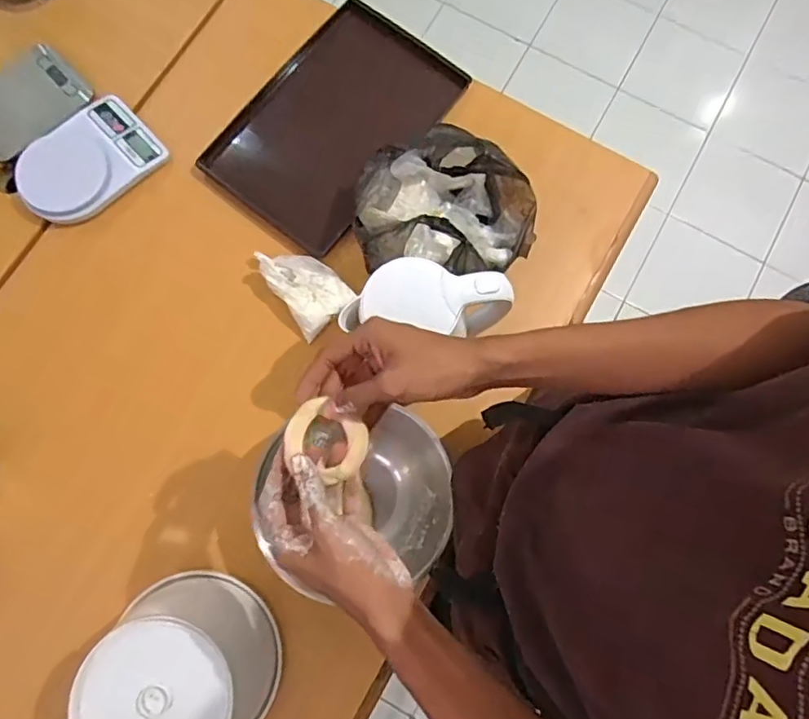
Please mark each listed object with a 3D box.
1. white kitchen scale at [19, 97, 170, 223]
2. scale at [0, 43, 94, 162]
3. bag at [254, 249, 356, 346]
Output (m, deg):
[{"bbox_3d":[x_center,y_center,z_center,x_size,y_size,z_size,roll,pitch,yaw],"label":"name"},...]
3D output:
[{"bbox_3d":[-0.463,-0.289,0.832,0.197,0.025,0.137,-43,83,-9],"label":"white kitchen scale"},{"bbox_3d":[-0.567,-0.383,0.853,0.144,0.015,0.173,40,81,6],"label":"scale"},{"bbox_3d":[-0.142,-0.106,0.799,0.086,0.037,0.127,-42,83,-8],"label":"bag"}]

